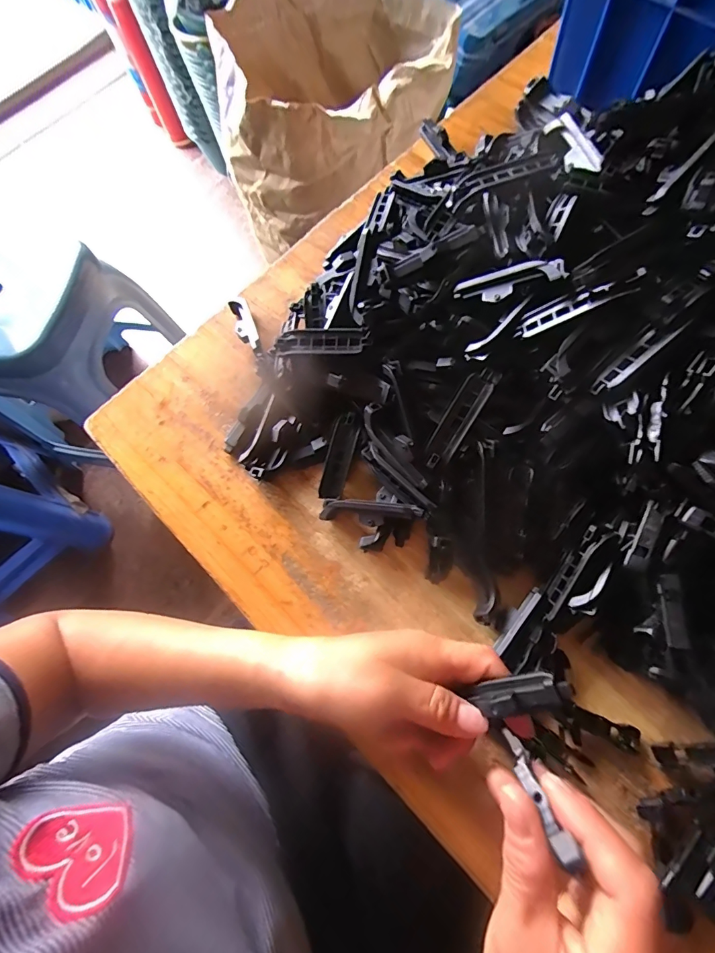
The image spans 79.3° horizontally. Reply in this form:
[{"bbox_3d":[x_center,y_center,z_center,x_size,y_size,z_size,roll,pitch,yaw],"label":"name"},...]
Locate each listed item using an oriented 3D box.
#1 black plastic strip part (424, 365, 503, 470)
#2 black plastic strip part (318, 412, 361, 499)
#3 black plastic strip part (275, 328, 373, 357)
[{"bbox_3d":[0.068,-0.038,0.284,0.018,0.004,0.071,35,105,16],"label":"black plastic strip part"},{"bbox_3d":[-0.013,-0.015,0.320,0.018,0.006,0.064,16,92,10],"label":"black plastic strip part"},{"bbox_3d":[-0.026,-0.098,0.314,0.068,0.007,0.018,3,88,11],"label":"black plastic strip part"}]

